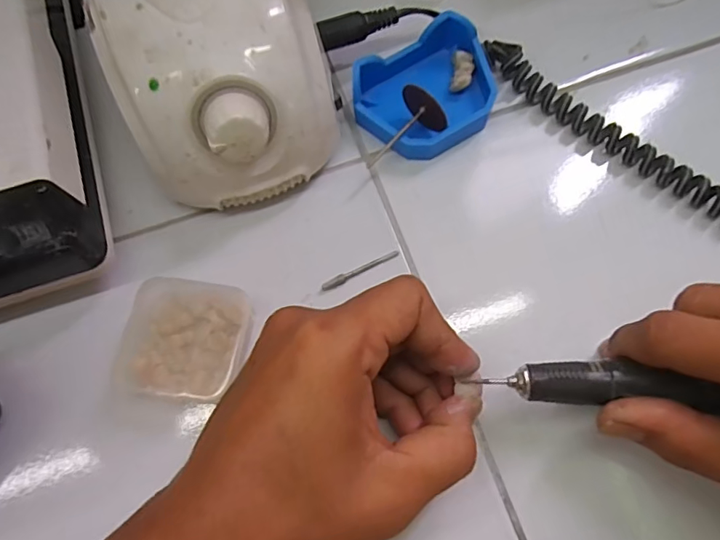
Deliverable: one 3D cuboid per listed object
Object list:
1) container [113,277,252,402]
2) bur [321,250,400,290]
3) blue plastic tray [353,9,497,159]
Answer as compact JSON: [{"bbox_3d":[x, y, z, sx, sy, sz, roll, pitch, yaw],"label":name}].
[{"bbox_3d":[-0.083,0.035,0.244,0.057,0.022,0.057,10,74,4],"label":"container"},{"bbox_3d":[0.000,0.000,0.260,0.043,0.004,0.005,-27,74,-7],"label":"bur"},{"bbox_3d":[0.040,-0.098,0.278,0.078,0.027,0.063,-32,75,-8],"label":"blue plastic tray"}]

